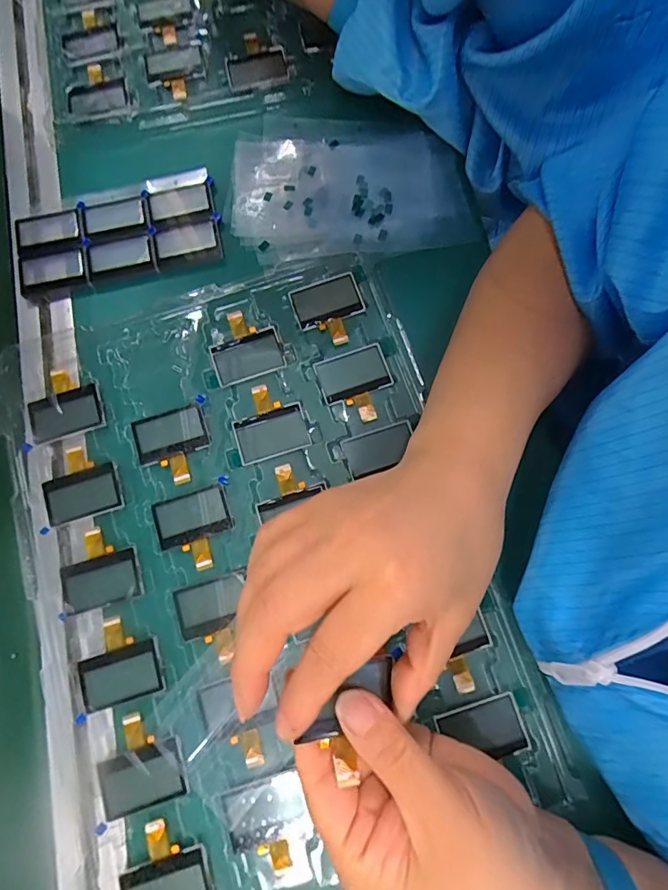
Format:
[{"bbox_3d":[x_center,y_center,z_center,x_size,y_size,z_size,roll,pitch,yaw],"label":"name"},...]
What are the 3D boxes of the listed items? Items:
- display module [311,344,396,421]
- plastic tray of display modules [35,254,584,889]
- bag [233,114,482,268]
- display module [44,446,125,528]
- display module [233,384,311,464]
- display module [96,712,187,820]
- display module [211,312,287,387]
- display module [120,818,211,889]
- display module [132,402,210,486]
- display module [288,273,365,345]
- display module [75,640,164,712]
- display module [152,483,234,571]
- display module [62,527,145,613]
[{"bbox_3d":[0.015,-0.039,0.307,0.046,0.004,0.048,-19,77,-2],"label":"display module"},{"bbox_3d":[-0.040,0.064,0.284,0.248,0.014,0.353,-19,77,-1],"label":"plastic tray of display modules"},{"bbox_3d":[0.014,-0.188,0.338,0.172,0.011,0.113,-4,79,0],"label":"bag"},{"bbox_3d":[-0.161,0.024,0.296,0.046,0.004,0.046,-18,77,-1],"label":"display module"},{"bbox_3d":[-0.042,-0.016,0.302,0.045,0.004,0.048,-16,77,-1],"label":"display module"},{"bbox_3d":[-0.110,0.178,0.260,0.047,0.004,0.047,-18,77,-1],"label":"display module"},{"bbox_3d":[-0.060,-0.067,0.314,0.045,0.004,0.047,-19,77,-1],"label":"display module"},{"bbox_3d":[-0.091,0.229,0.249,0.044,0.004,0.047,-19,77,-1],"label":"display module"},{"bbox_3d":[-0.103,0.001,0.300,0.046,0.004,0.047,-18,77,-1],"label":"display module"},{"bbox_3d":[-0.002,-0.091,0.318,0.046,0.005,0.046,-20,77,-2],"label":"display module"},{"bbox_3d":[-0.124,0.135,0.273,0.044,0.004,0.028,-18,77,-1],"label":"display module"},{"bbox_3d":[-0.086,0.053,0.289,0.045,0.004,0.047,-18,77,-1],"label":"display module"},{"bbox_3d":[-0.144,0.075,0.285,0.046,0.004,0.045,-15,77,-1],"label":"display module"}]

